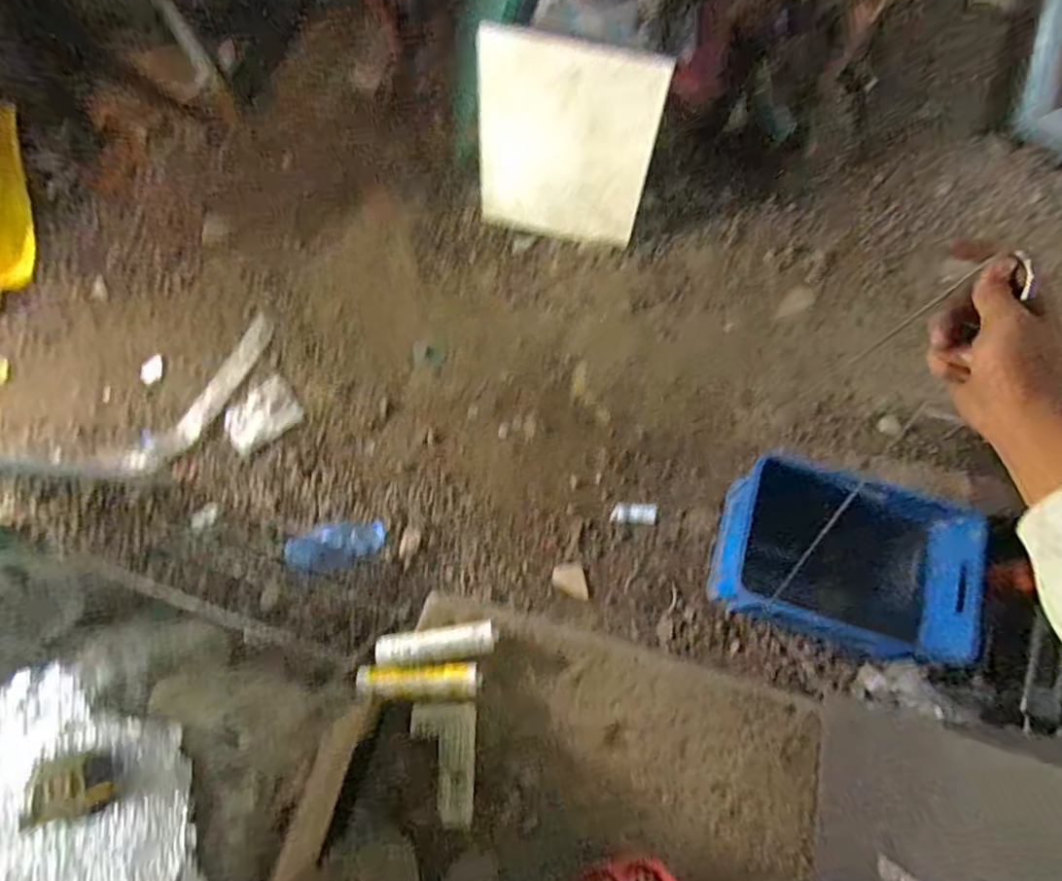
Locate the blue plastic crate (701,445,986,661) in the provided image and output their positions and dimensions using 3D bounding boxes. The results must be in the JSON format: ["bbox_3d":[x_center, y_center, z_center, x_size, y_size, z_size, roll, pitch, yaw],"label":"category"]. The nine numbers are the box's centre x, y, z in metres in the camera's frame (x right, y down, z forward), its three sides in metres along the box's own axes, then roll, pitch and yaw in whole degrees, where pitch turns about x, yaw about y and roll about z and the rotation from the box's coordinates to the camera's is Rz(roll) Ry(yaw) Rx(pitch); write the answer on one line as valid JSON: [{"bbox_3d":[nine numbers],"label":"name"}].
[{"bbox_3d":[0.760,0.281,1.452,0.535,0.265,0.393,19,76,6],"label":"blue plastic crate"}]

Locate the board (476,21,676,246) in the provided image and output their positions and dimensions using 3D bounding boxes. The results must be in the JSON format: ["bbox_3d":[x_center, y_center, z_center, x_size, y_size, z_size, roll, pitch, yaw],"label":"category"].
[{"bbox_3d":[0.086,-0.807,1.634,0.503,0.514,0.038,20,53,13],"label":"board"}]

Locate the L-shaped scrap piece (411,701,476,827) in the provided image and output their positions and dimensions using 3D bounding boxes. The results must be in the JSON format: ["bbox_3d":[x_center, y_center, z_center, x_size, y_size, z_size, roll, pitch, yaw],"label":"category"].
[{"bbox_3d":[-0.154,0.572,1.051,0.111,0.017,0.199,3,76,-17],"label":"L-shaped scrap piece"}]

